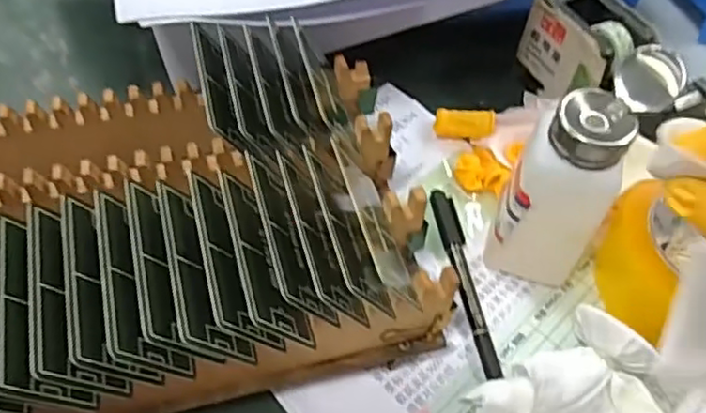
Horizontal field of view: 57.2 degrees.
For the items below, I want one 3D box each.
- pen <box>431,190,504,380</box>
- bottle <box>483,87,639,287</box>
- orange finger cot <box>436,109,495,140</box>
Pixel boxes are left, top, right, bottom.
[{"bbox_3d":[0.071,0.044,0.405,0.015,0.010,0.131,-7,56,-10],"label":"pen"},{"bbox_3d":[0.118,-0.006,0.368,0.055,0.125,0.052,34,59,18],"label":"bottle"},{"bbox_3d":[0.081,-0.060,0.472,0.043,0.017,0.014,3,53,17],"label":"orange finger cot"}]

